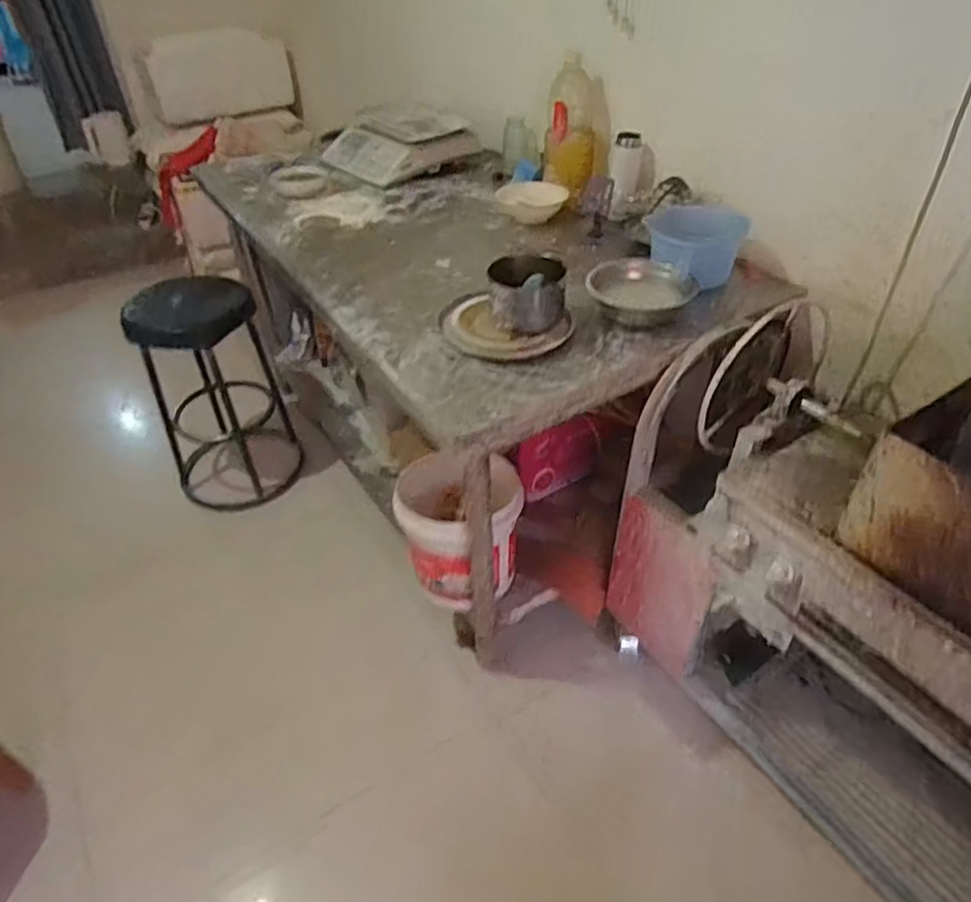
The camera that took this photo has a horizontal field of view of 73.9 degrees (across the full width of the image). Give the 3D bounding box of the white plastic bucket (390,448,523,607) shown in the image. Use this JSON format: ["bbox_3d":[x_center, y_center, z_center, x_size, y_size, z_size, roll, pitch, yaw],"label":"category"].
[{"bbox_3d":[-0.059,0.168,1.398,0.266,0.275,0.251,-1,41,1],"label":"white plastic bucket"}]

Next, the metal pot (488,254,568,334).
[{"bbox_3d":[0.073,-0.258,1.104,0.127,0.126,0.102,1,41,3],"label":"metal pot"}]

